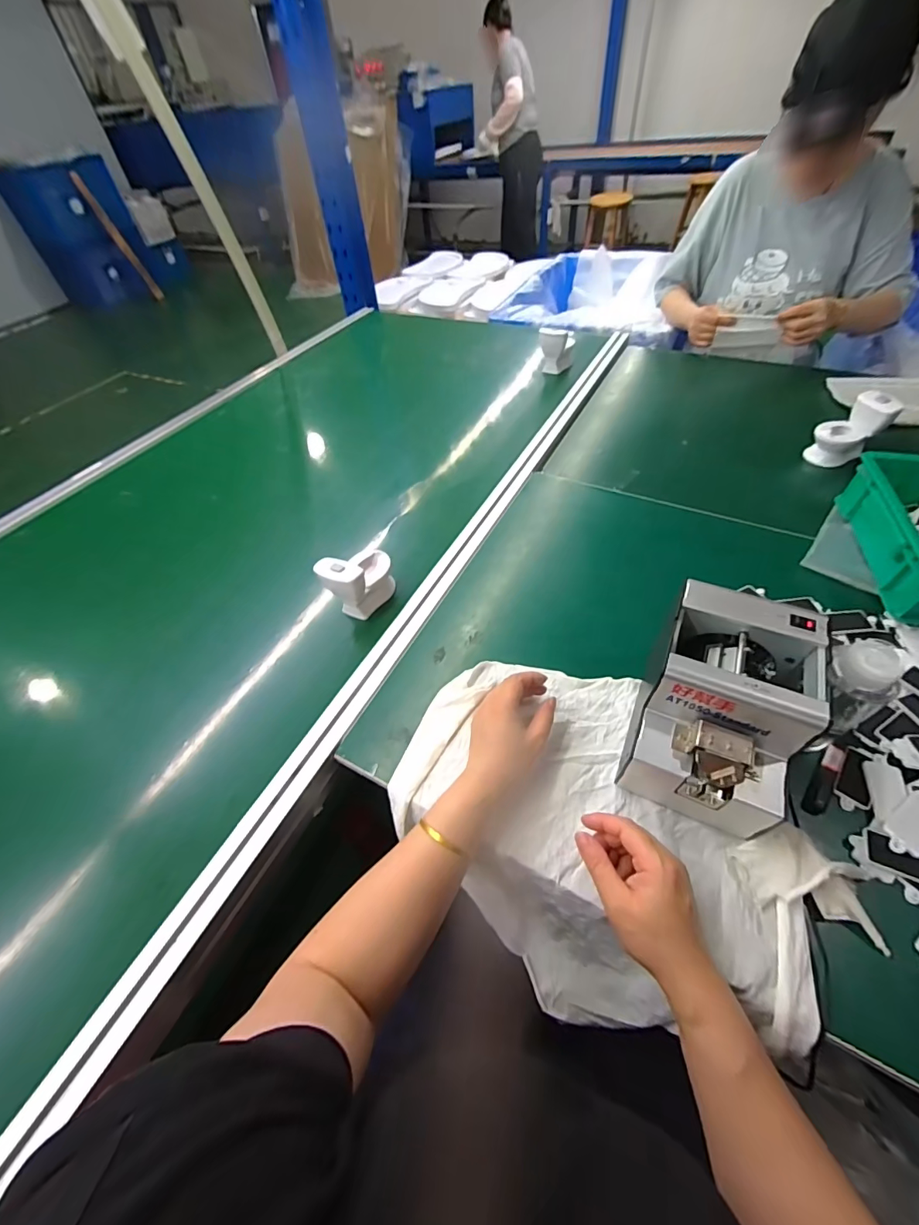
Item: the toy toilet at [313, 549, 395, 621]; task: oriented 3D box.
[{"bbox_3d":[-0.141,-0.051,0.619,0.060,0.093,0.109,26,58,24],"label":"toy toilet"}]

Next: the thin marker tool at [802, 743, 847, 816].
[{"bbox_3d":[0.374,0.168,0.448,0.018,0.012,0.085,33,61,27],"label":"thin marker tool"}]

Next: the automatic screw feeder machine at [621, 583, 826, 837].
[{"bbox_3d":[0.251,0.093,0.430,0.122,0.145,0.172,17,55,18],"label":"automatic screw feeder machine"}]

